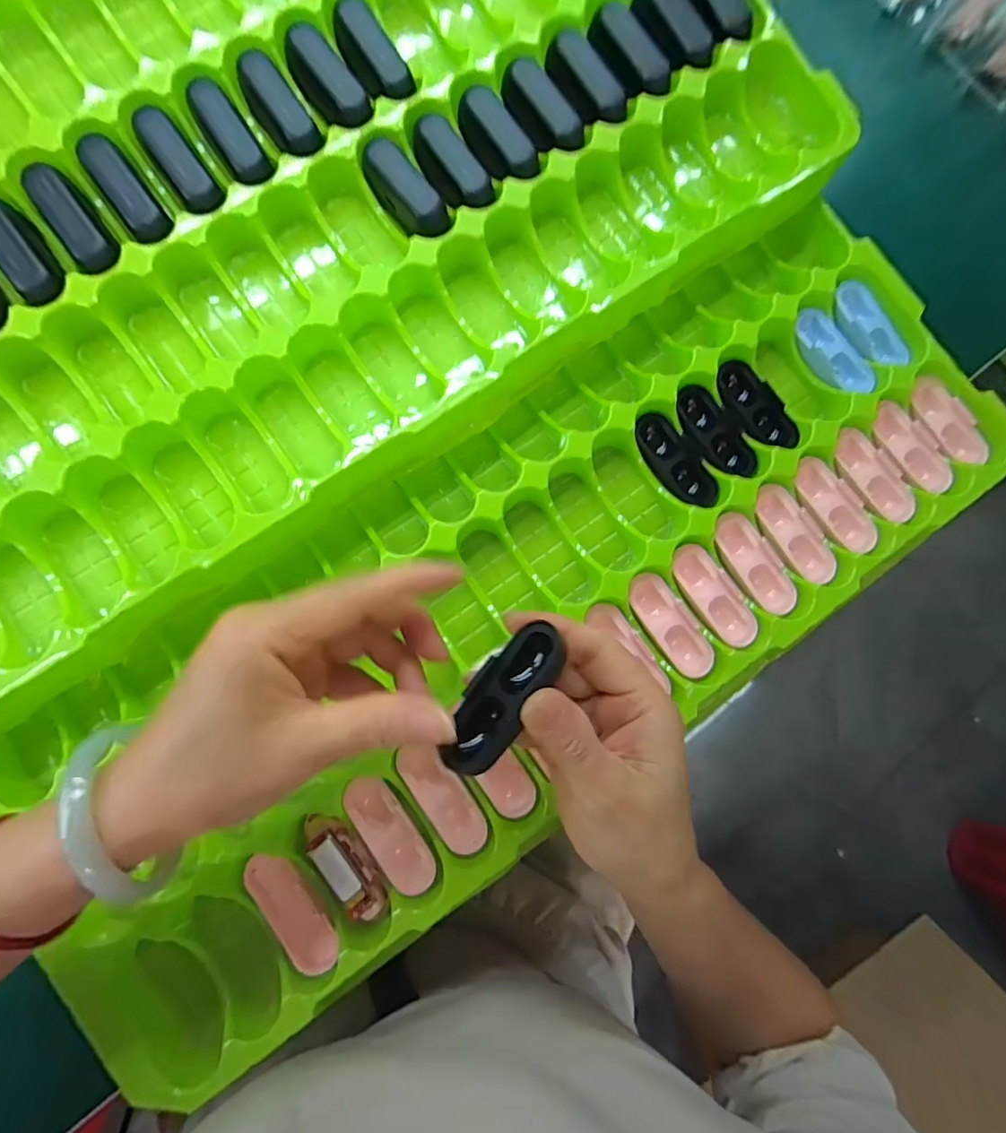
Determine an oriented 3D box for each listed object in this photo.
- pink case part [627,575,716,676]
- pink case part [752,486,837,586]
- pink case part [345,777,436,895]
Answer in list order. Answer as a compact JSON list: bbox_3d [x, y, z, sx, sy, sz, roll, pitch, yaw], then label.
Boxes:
[{"bbox_3d":[0.093,0.033,0.292,0.023,0.010,0.062,-34,86,-7],"label":"pink case part"},{"bbox_3d":[0.167,-0.018,0.302,0.026,0.009,0.061,-30,85,-7],"label":"pink case part"},{"bbox_3d":[-0.058,0.137,0.270,0.023,0.006,0.062,-35,86,-7],"label":"pink case part"}]

